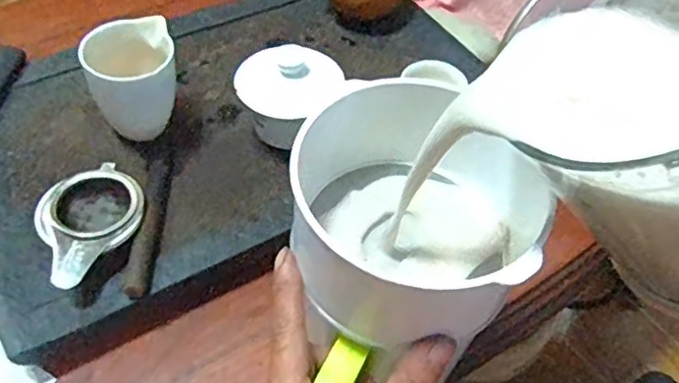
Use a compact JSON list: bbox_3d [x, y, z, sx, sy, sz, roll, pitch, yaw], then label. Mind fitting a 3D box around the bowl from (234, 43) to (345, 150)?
[{"bbox_3d":[-0.045,-0.078,0.542,0.080,0.065,0.085,3,51,-3],"label":"bowl"}]

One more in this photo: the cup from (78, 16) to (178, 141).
[{"bbox_3d":[-0.175,-0.096,0.538,0.074,0.078,0.059,-13,54,-16],"label":"cup"}]

